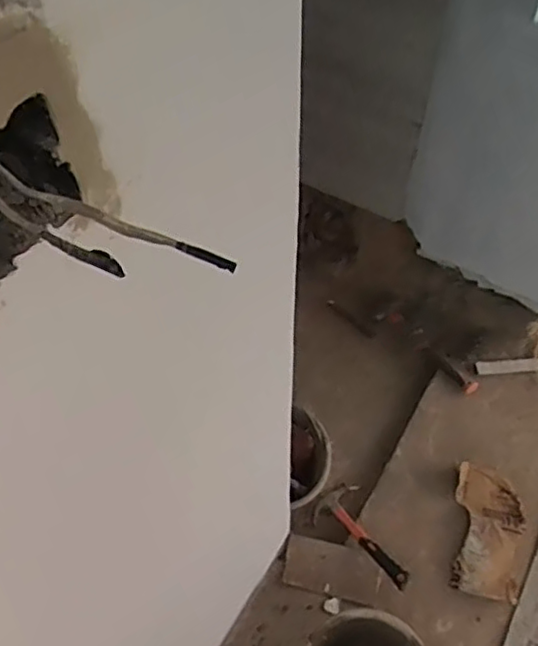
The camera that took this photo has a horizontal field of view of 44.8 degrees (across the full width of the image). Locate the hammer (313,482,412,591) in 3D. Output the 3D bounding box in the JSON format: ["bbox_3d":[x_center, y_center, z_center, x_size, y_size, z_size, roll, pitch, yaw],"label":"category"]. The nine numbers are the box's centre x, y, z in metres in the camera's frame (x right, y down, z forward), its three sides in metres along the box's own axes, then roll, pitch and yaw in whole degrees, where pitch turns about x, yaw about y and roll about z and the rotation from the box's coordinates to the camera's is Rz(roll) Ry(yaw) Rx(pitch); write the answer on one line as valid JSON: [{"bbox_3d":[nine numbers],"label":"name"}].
[{"bbox_3d":[0.215,0.470,1.440,0.128,0.042,0.275,-29,49,-20],"label":"hammer"}]

